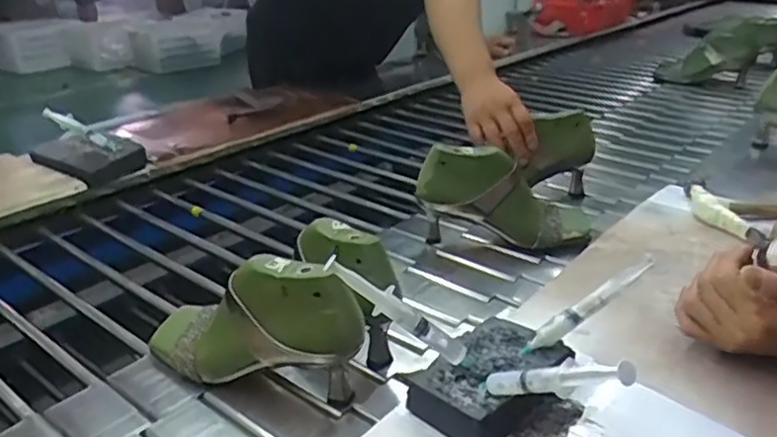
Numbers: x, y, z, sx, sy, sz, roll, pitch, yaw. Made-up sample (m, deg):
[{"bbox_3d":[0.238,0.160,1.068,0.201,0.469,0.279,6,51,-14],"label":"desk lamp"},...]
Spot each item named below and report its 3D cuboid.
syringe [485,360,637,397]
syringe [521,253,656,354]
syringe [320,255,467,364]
[{"bbox_3d":[0.113,0.111,0.460,0.012,0.021,0.138,-22,-3,-36],"label":"syringe"},{"bbox_3d":[0.173,0.072,0.571,0.140,0.019,0.013,-34,35,-9],"label":"syringe"},{"bbox_3d":[0.007,0.073,0.530,0.133,0.022,0.012,36,28,-9],"label":"syringe"}]

